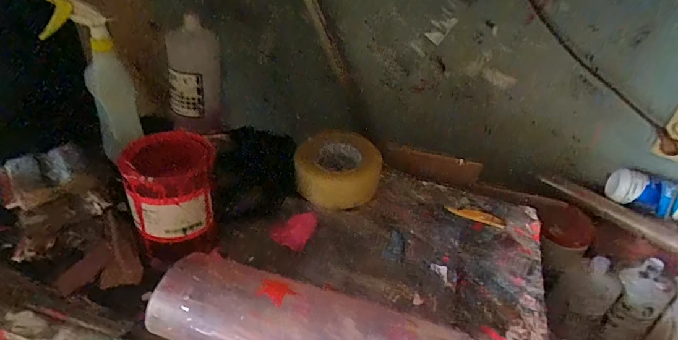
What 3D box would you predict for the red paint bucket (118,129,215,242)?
[{"bbox_3d":[-0.209,0.016,0.524,0.105,0.118,0.086,-16,40,-24],"label":"red paint bucket"}]

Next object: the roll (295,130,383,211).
[{"bbox_3d":[-0.003,-0.004,0.689,0.139,0.070,0.121,9,36,9],"label":"roll"}]

